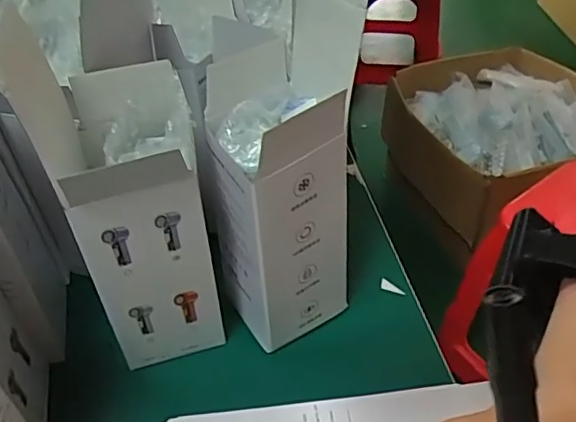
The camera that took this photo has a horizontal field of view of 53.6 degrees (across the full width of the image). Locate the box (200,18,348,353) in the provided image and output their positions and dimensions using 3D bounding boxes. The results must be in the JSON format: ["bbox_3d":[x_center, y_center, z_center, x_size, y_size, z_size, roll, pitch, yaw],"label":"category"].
[{"bbox_3d":[-0.009,-0.004,0.383,0.074,0.180,0.081,-26,48,-24],"label":"box"}]

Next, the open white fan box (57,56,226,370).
[{"bbox_3d":[-0.086,0.014,0.366,0.067,0.185,0.089,-8,43,-7],"label":"open white fan box"}]

